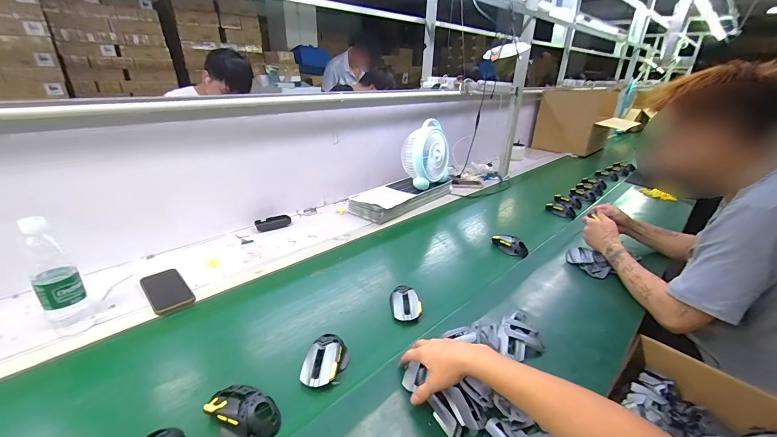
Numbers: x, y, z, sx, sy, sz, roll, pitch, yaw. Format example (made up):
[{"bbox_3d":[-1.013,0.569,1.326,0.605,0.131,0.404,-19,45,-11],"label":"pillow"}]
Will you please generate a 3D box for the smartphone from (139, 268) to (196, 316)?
[{"bbox_3d":[-0.511,0.164,0.765,0.077,0.005,0.159,-29,45,-35],"label":"smartphone"}]

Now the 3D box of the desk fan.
[{"bbox_3d":[0.147,-0.256,1.311,0.114,0.222,0.193,21,33,38],"label":"desk fan"}]

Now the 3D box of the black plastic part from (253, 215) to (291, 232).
[{"bbox_3d":[-0.375,0.013,1.081,0.108,0.037,0.030,-11,28,-21],"label":"black plastic part"}]

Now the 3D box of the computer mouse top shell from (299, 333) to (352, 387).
[{"bbox_3d":[-0.112,0.253,0.593,0.064,0.031,0.099,8,27,18],"label":"computer mouse top shell"}]

